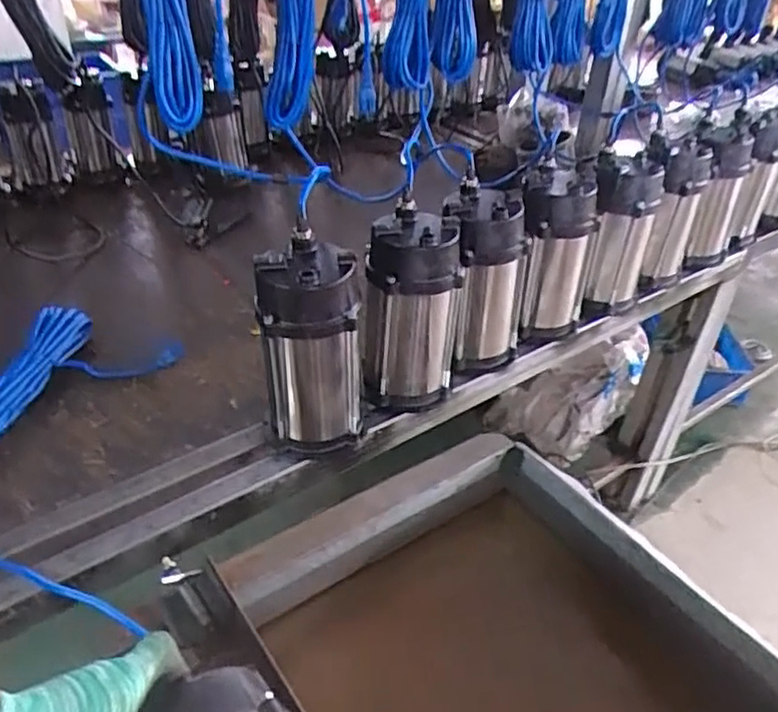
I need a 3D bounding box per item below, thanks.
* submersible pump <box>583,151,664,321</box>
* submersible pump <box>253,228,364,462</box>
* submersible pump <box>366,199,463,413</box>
[{"bbox_3d":[0.396,-0.207,1.167,0.112,0.252,0.127,14,37,14],"label":"submersible pump"},{"bbox_3d":[-0.096,-0.005,0.848,0.120,0.253,0.109,-5,39,-9],"label":"submersible pump"},{"bbox_3d":[0.032,-0.056,0.931,0.122,0.253,0.123,7,38,7],"label":"submersible pump"}]

